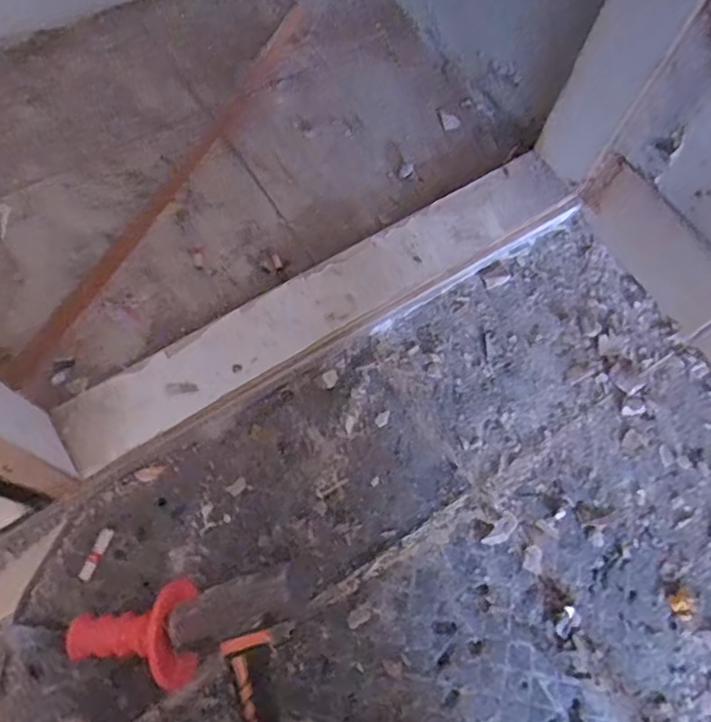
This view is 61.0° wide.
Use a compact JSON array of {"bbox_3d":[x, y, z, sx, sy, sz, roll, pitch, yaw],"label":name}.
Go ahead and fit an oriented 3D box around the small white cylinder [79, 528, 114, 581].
[{"bbox_3d":[-0.232,0.173,0.542,0.012,0.004,0.046,23,70,6],"label":"small white cylinder"}]

